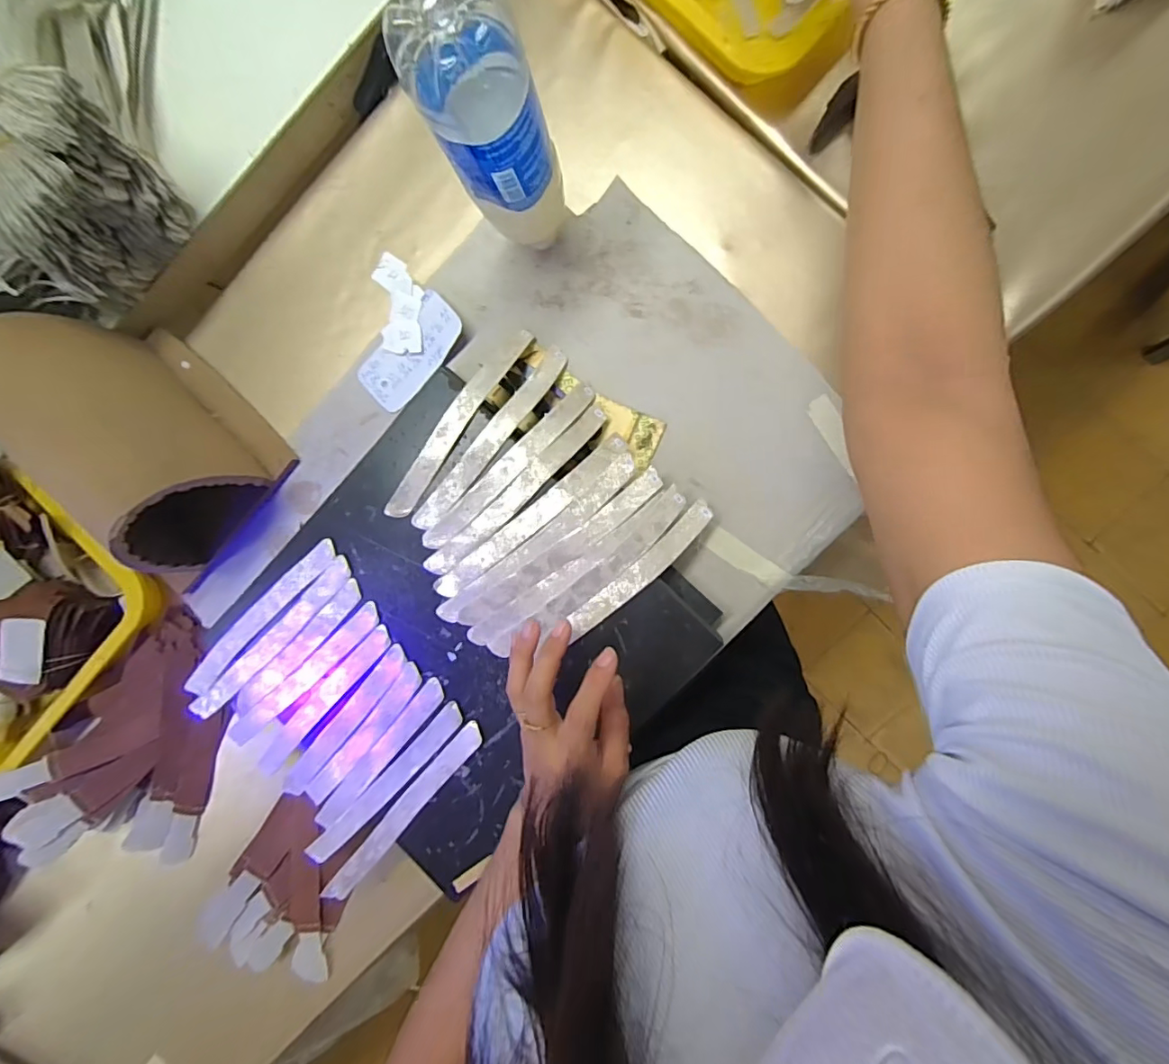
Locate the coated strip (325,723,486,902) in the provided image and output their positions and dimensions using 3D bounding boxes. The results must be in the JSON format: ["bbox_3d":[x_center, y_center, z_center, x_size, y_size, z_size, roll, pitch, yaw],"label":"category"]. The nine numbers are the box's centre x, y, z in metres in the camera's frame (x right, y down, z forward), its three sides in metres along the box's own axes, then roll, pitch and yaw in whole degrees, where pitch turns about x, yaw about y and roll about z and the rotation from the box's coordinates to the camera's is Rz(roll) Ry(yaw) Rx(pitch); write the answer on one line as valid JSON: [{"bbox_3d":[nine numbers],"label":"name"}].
[{"bbox_3d":[-0.146,0.228,0.429,0.020,0.006,0.191,40,95,3],"label":"coated strip"}]

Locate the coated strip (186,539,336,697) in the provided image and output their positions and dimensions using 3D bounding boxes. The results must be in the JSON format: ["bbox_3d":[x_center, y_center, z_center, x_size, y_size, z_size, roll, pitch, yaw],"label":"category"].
[{"bbox_3d":[-0.271,0.072,0.437,0.183,0.004,0.020,-44,88,5],"label":"coated strip"}]

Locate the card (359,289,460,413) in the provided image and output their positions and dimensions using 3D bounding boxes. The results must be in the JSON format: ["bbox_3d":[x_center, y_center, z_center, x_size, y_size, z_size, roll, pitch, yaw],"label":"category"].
[{"bbox_3d":[-0.149,-0.154,0.457,0.102,0.006,0.049,-44,91,13],"label":"card"}]

